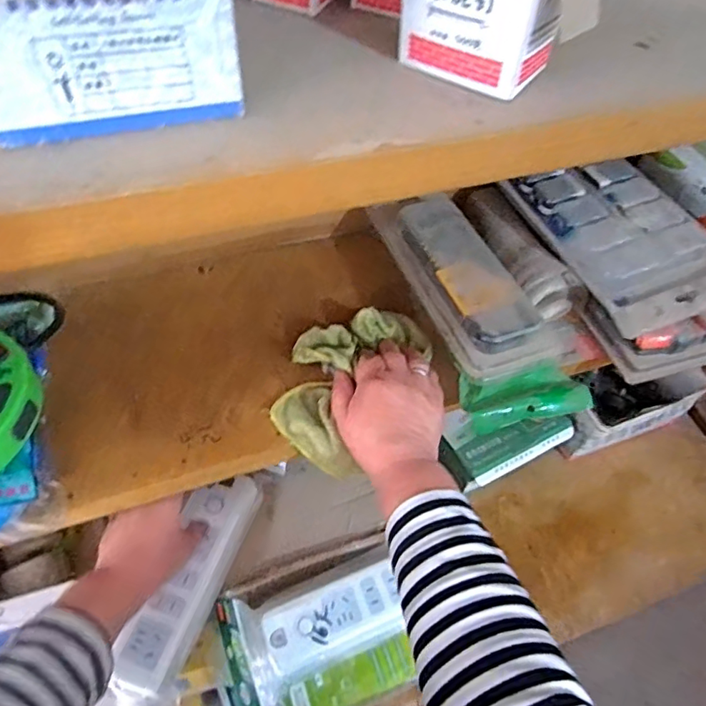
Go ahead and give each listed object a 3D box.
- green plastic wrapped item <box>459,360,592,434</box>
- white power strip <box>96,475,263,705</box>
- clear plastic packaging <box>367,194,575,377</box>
[{"bbox_3d":[0.151,0.036,0.463,0.112,0.020,0.050,-10,56,-11],"label":"green plastic wrapped item"},{"bbox_3d":[-0.152,0.223,0.495,0.068,0.030,0.228,16,54,8],"label":"white power strip"},{"bbox_3d":[0.099,-0.075,0.497,0.085,0.053,0.227,-20,58,-17],"label":"clear plastic packaging"}]

